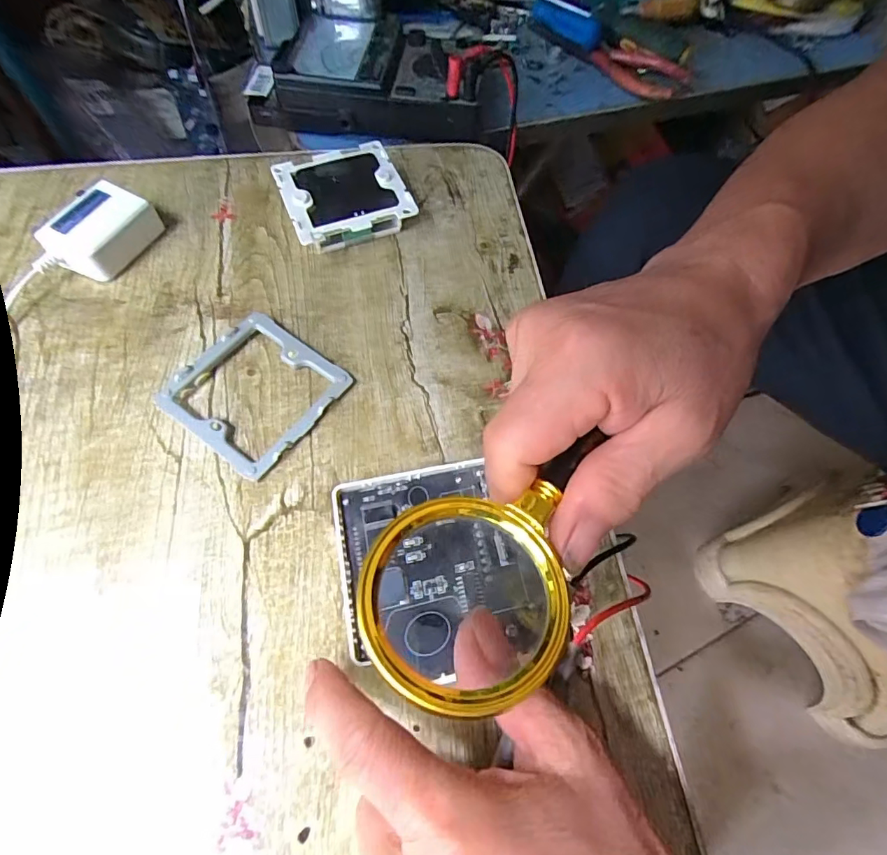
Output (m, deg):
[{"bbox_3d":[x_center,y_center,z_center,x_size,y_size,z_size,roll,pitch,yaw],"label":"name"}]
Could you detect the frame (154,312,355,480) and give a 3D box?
[{"bbox_3d":[-0.111,-0.022,0.287,0.083,0.010,0.085,34,67,14],"label":"frame"}]

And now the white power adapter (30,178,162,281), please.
[{"bbox_3d":[-0.234,-0.129,0.327,0.046,0.030,0.068,21,65,9],"label":"white power adapter"}]

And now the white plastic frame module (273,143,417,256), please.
[{"bbox_3d":[-0.071,-0.162,0.349,0.081,0.029,0.079,-20,66,-11],"label":"white plastic frame module"}]

